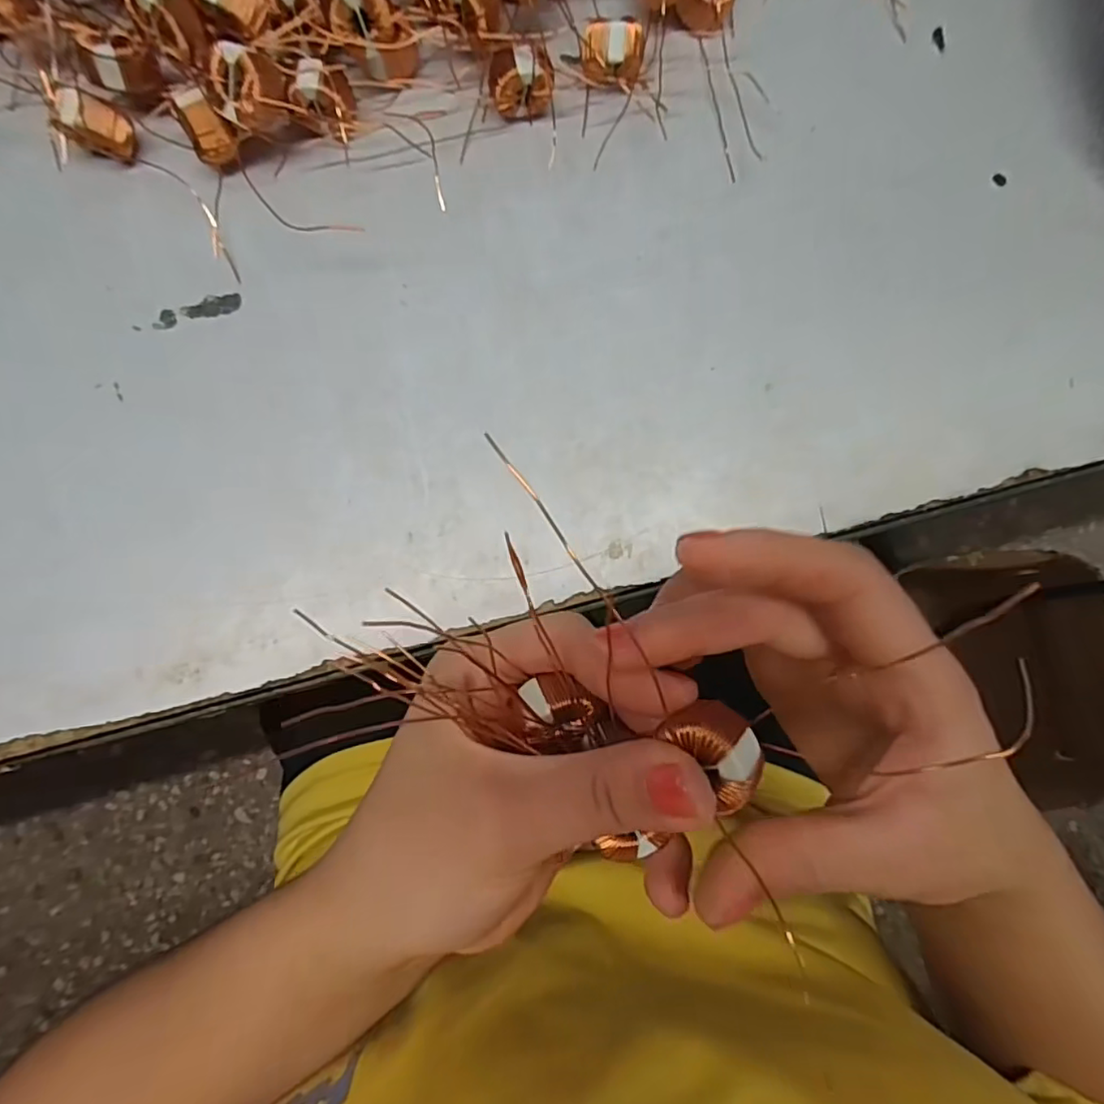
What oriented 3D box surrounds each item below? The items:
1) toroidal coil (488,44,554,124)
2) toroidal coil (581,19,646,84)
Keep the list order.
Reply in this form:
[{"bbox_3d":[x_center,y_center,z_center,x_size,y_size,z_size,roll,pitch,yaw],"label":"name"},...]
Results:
[{"bbox_3d":[-0.012,-0.188,0.237,0.026,0.026,0.013,-11,85,-5],"label":"toroidal coil"},{"bbox_3d":[0.024,-0.198,0.241,0.024,0.022,0.016,-6,85,-4],"label":"toroidal coil"}]

